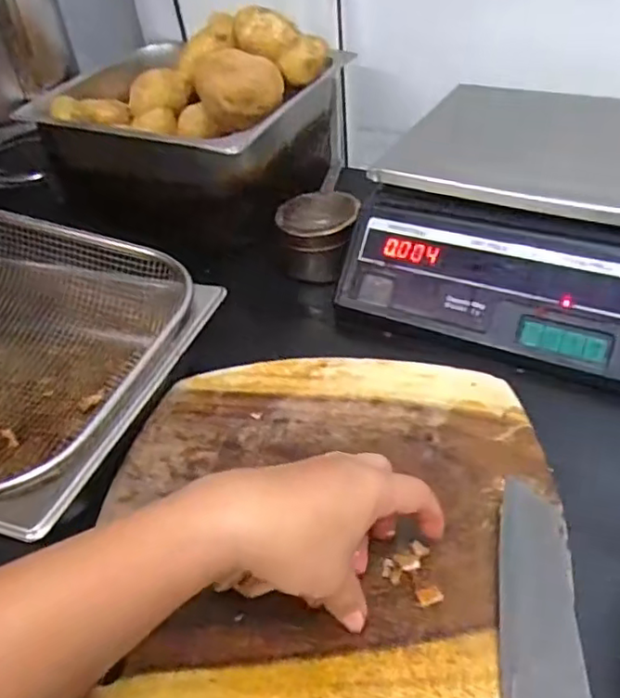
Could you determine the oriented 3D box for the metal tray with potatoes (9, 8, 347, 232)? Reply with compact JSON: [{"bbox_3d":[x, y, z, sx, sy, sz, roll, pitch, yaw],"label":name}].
[{"bbox_3d":[-0.147,-0.279,0.733,0.348,0.166,0.234,20,48,28],"label":"metal tray with potatoes"}]

